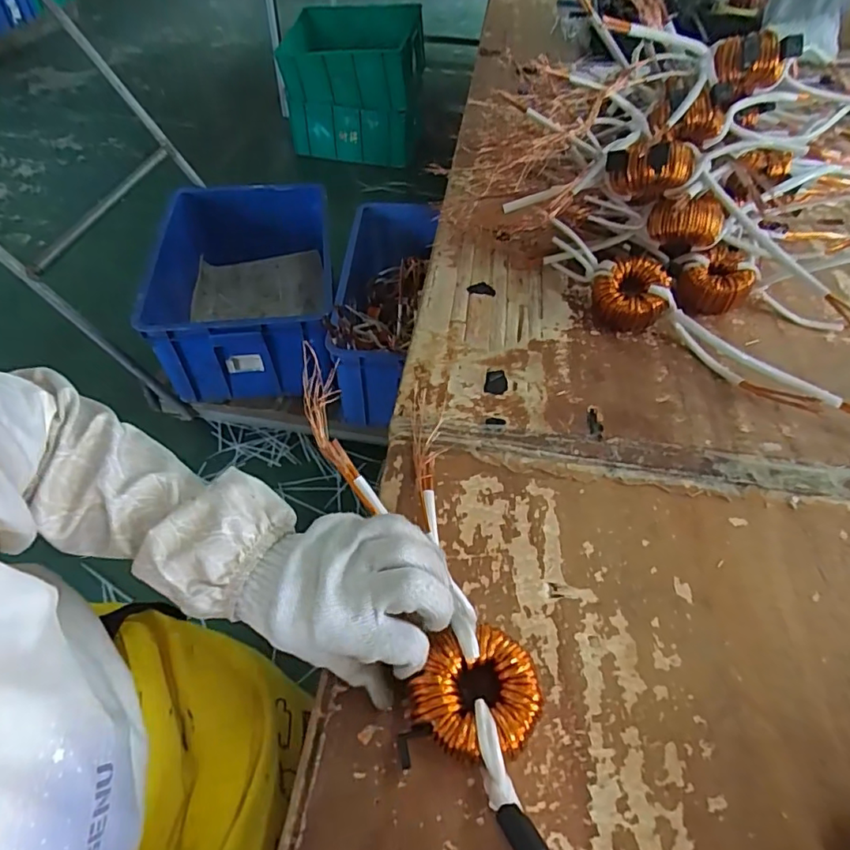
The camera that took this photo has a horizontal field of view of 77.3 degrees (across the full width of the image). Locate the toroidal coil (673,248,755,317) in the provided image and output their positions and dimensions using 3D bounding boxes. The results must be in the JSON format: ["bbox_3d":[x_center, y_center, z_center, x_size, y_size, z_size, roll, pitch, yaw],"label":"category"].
[{"bbox_3d":[0.341,-0.167,0.624,0.090,0.045,0.067,-30,58,-24],"label":"toroidal coil"}]

